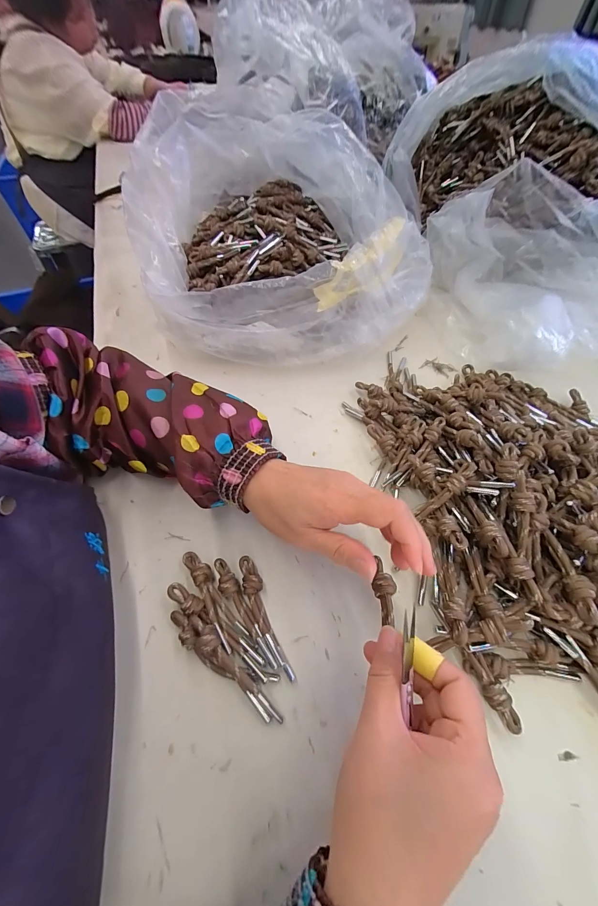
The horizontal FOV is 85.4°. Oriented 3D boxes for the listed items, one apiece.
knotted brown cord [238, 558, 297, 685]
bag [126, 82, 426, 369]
[{"bbox_3d":[-0.027,0.126,0.252,0.014,0.015,0.093,-21,59,-14],"label":"knotted brown cord"},{"bbox_3d":[-0.049,-0.281,0.424,0.307,0.175,0.361,-22,58,-13],"label":"bag"}]

